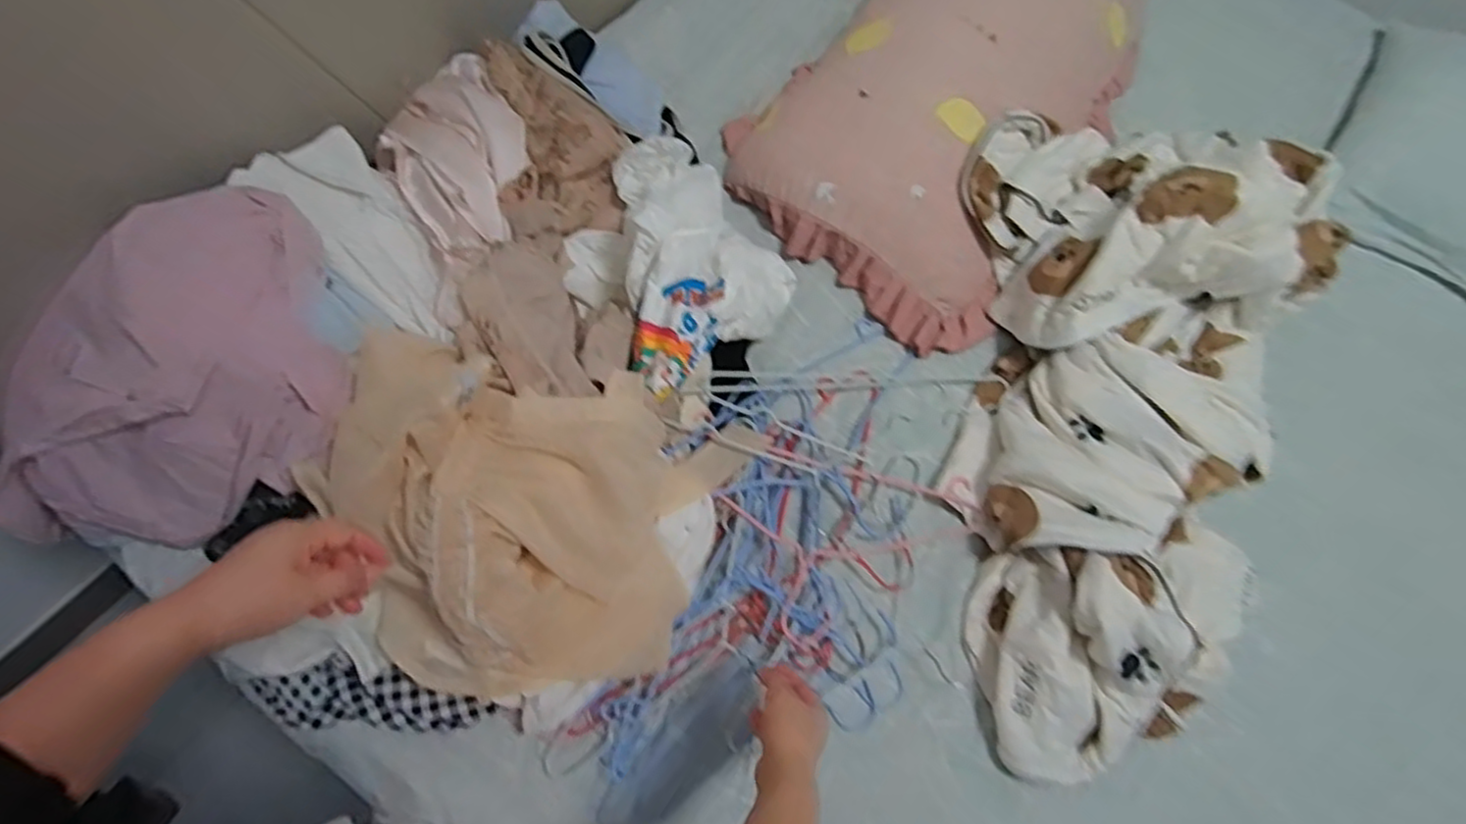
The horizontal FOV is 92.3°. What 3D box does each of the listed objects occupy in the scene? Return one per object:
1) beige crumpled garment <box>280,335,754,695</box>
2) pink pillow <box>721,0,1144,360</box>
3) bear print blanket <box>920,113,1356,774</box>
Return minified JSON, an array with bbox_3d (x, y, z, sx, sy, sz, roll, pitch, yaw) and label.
[{"bbox_3d":[-0.216,0.112,0.703,0.390,0.191,0.324,9,71,1],"label":"beige crumpled garment"},{"bbox_3d":[0.308,-0.460,0.989,0.453,0.125,0.674,37,74,10],"label":"pink pillow"},{"bbox_3d":[0.460,0.003,0.808,0.396,0.173,0.784,8,71,1],"label":"bear print blanket"}]

